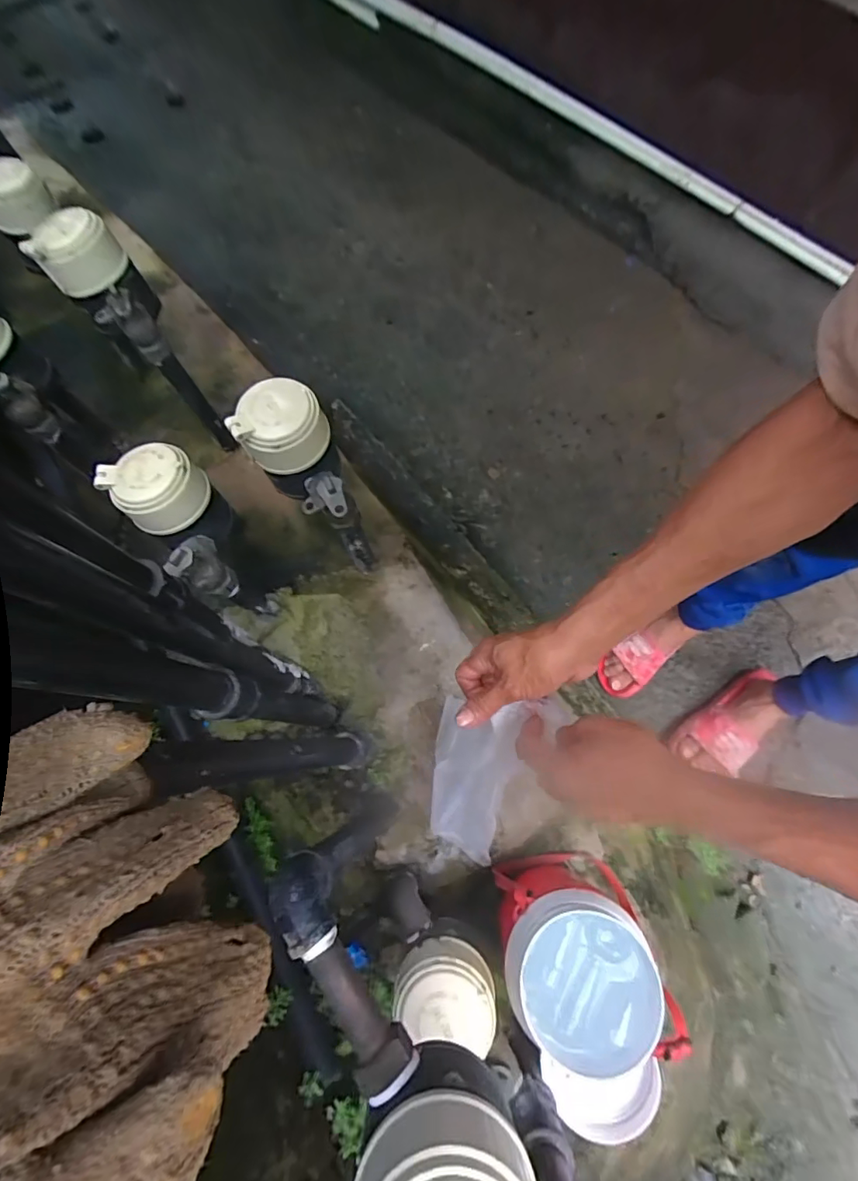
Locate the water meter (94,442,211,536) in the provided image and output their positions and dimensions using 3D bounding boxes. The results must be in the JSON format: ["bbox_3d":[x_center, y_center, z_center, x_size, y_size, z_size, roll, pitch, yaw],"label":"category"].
[{"bbox_3d":[-0.266,-0.101,0.498,0.081,0.057,0.073,-41,75,-12],"label":"water meter"}]

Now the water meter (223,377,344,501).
[{"bbox_3d":[-0.142,-0.151,0.506,0.084,0.096,0.074,-30,73,-9],"label":"water meter"}]

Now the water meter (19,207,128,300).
[{"bbox_3d":[-0.377,-0.370,0.547,0.069,0.055,0.078,14,72,7],"label":"water meter"}]

